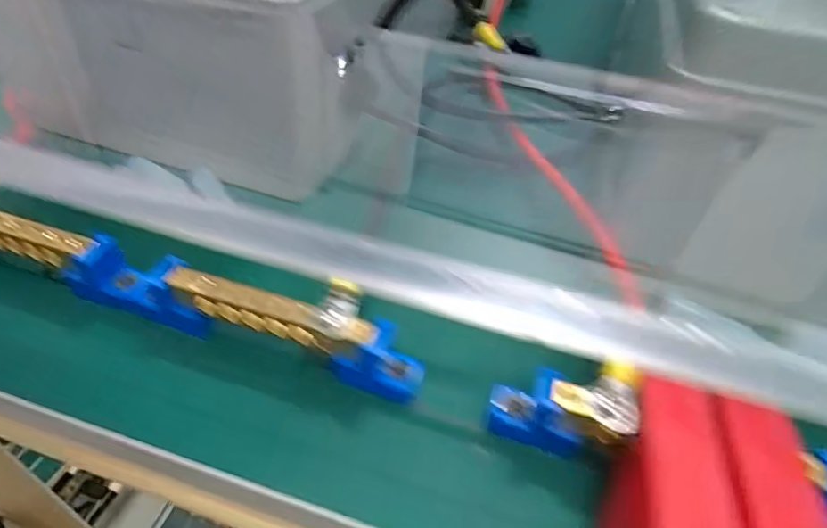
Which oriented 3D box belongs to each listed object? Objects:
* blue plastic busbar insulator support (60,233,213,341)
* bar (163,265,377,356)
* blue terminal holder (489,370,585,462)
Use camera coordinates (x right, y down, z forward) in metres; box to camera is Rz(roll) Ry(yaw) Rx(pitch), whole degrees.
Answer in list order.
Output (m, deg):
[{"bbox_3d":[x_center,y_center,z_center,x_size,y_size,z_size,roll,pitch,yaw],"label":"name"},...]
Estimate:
[{"bbox_3d":[-0.090,0.006,0.163,0.052,0.024,0.014,17,46,12],"label":"blue plastic busbar insulator support"},{"bbox_3d":[-0.045,0.015,0.151,0.067,0.013,0.007,16,46,11],"label":"bar"},{"bbox_3d":[0.035,0.041,0.139,0.026,0.022,0.011,18,46,13],"label":"blue terminal holder"}]

